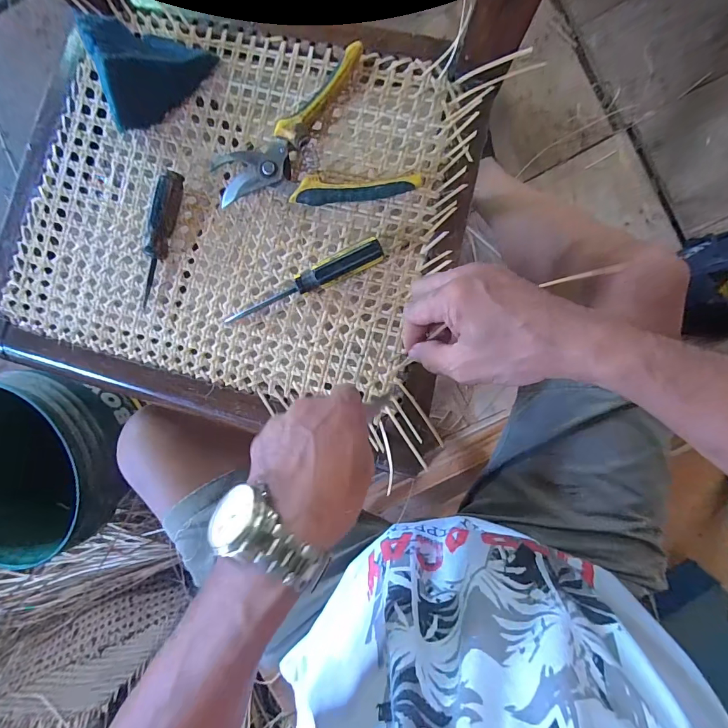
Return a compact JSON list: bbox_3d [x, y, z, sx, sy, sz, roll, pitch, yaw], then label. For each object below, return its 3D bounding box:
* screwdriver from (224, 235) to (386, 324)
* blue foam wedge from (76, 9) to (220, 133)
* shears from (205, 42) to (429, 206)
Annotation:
[{"bbox_3d":[-0.058,-0.074,0.363,0.162,0.023,0.022,-23,90,6],"label":"screwdriver"},{"bbox_3d":[-0.198,-0.269,0.340,0.109,0.064,0.062,-38,88,5],"label":"blue foam wedge"},{"bbox_3d":[-0.050,-0.184,0.354,0.166,0.020,0.129,-28,89,6],"label":"shears"}]

